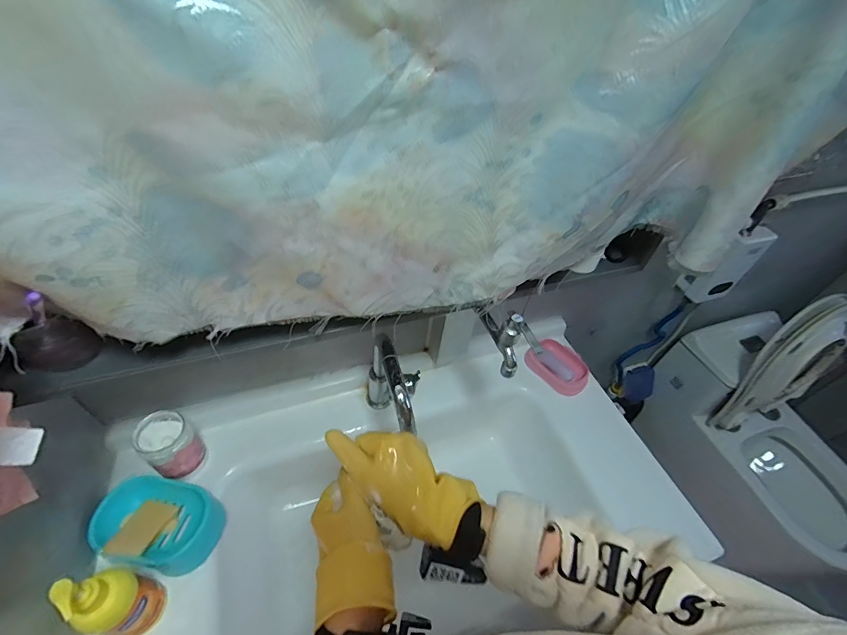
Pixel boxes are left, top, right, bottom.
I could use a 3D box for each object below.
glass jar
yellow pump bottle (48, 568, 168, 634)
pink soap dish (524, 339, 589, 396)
[{"bbox_3d":[-0.400,0.204,0.618,0.078,0.105,0.071,3,48,-3],"label":"glass jar"},{"bbox_3d":[-0.363,0.335,0.457,0.049,0.163,0.050,3,48,-3],"label":"yellow pump bottle"},{"bbox_3d":[0.297,0.106,0.855,0.135,0.037,0.108,36,54,24],"label":"pink soap dish"}]

